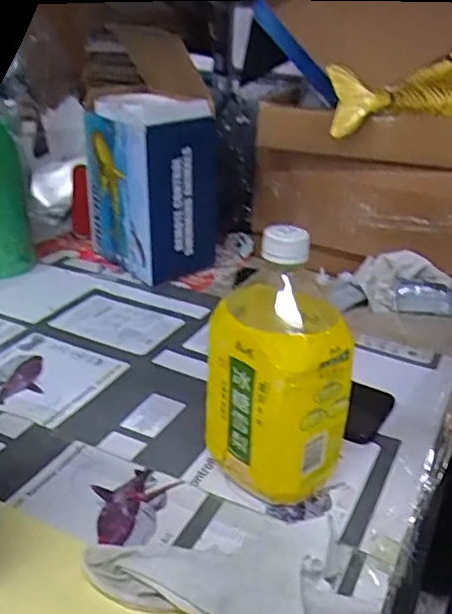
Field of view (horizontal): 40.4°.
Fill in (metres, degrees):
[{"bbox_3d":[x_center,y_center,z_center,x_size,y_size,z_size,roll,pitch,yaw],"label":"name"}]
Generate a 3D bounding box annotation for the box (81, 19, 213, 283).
[{"bbox_3d":[-0.104,-0.177,0.817,0.110,0.255,0.170,-20,35,-38],"label":"box"}]

